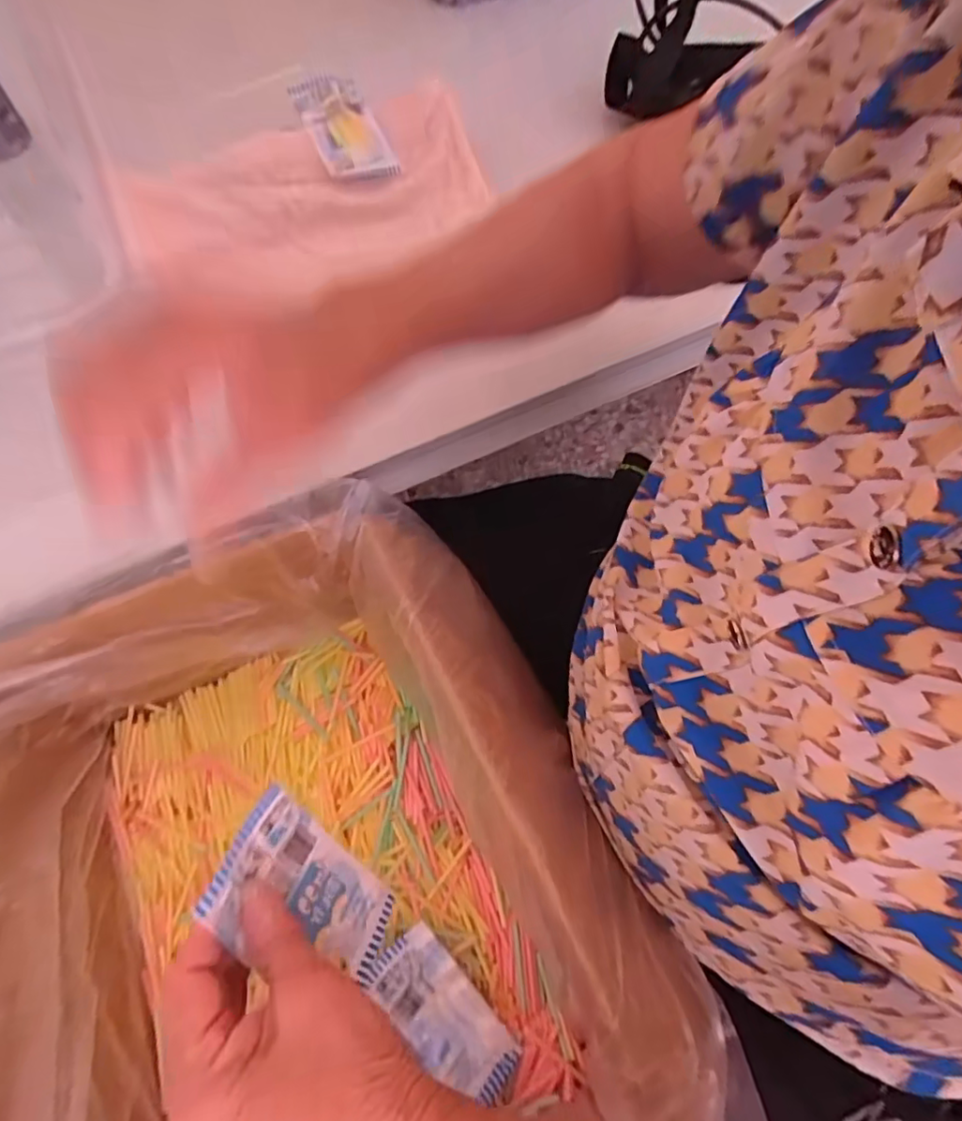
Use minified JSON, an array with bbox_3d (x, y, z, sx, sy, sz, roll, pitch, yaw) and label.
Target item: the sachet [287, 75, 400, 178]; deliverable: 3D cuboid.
[{"bbox_3d":[-0.123,-0.384,0.502,0.062,0.017,0.099,-24,86,-18],"label":"sachet"}]

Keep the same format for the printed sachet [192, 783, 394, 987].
[{"bbox_3d":[-0.087,0.169,0.279,0.009,0.097,0.063,-27,21,29],"label":"printed sachet"}]

